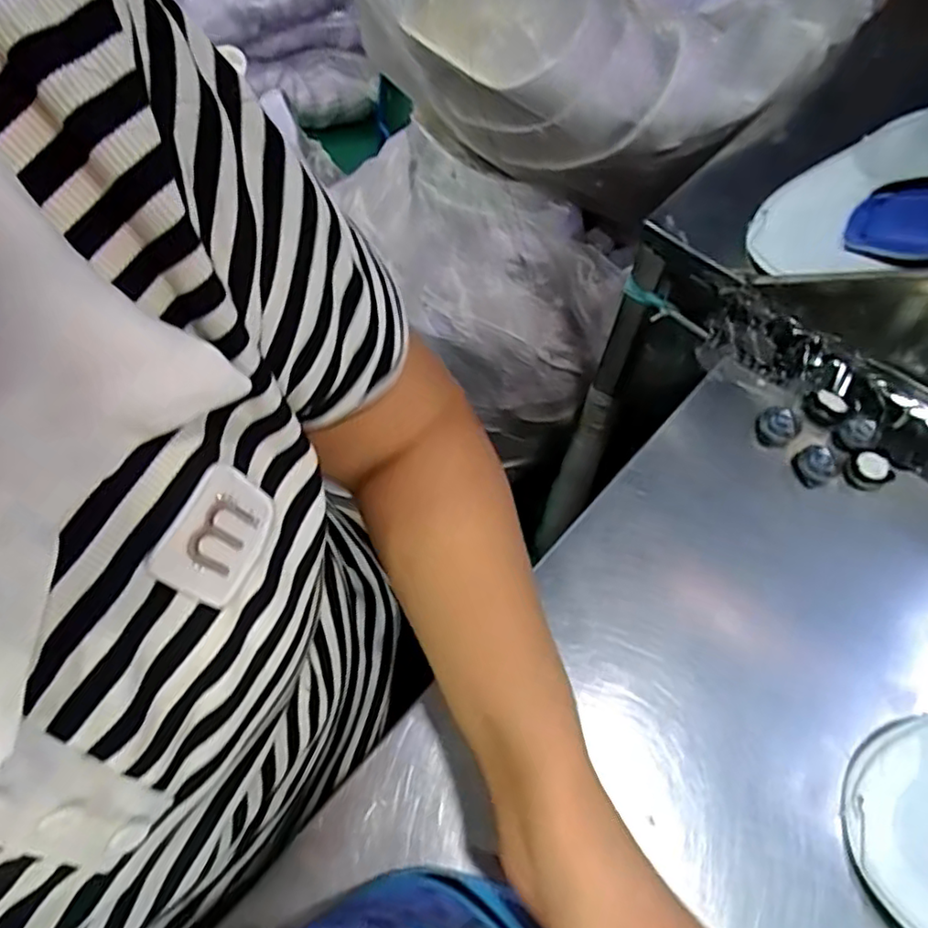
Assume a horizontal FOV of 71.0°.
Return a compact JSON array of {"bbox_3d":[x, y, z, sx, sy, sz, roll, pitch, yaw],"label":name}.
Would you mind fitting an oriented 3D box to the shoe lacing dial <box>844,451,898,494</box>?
[{"bbox_3d":[0.285,0.006,0.459,0.027,0.017,0.029,1,61,-1],"label":"shoe lacing dial"}]

